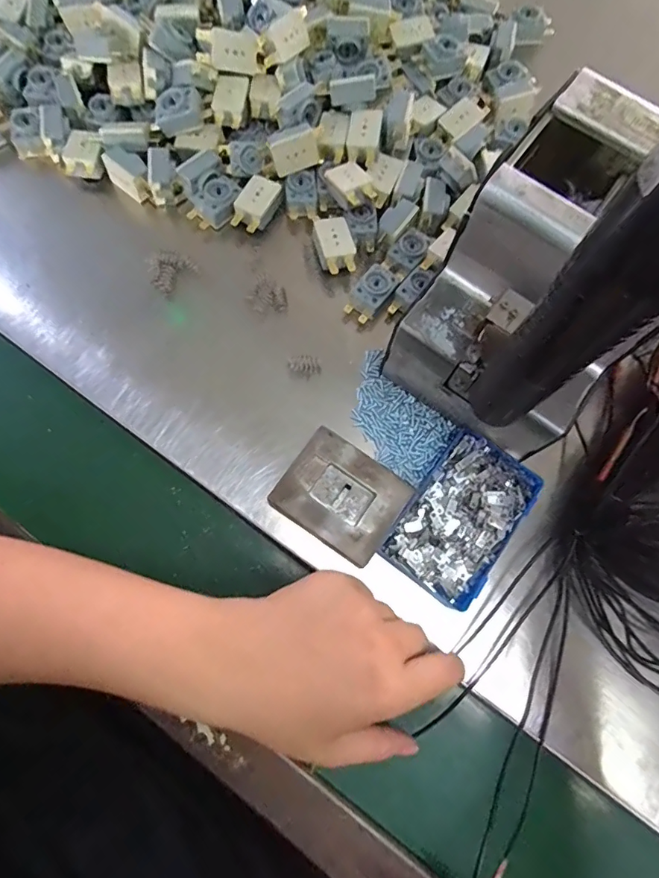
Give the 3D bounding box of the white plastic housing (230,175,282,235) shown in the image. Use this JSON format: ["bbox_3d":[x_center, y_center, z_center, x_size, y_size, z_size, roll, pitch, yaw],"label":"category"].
[{"bbox_3d":[-0.060,-0.196,0.397,0.027,0.016,0.049,23,74,5],"label":"white plastic housing"}]

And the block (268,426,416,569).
[{"bbox_3d":[0.008,0.040,0.332,0.077,0.029,0.064,34,75,8],"label":"block"}]

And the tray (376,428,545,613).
[{"bbox_3d":[0.094,0.055,0.339,0.069,0.014,0.113,36,76,8],"label":"tray"}]

